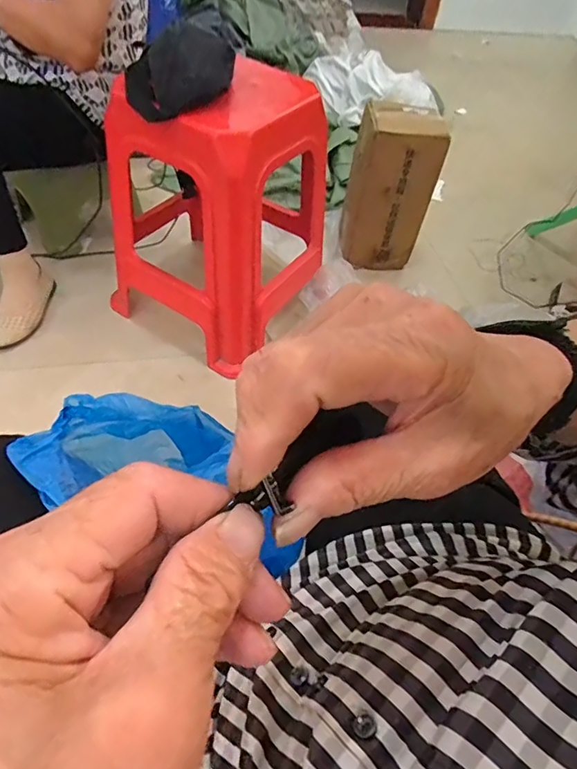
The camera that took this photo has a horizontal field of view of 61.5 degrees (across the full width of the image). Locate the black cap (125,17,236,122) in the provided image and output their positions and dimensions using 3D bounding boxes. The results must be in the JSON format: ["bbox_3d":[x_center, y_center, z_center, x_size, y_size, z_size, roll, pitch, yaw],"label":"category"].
[{"bbox_3d":[-0.168,-0.523,0.793,0.091,0.101,0.195,33,55,19],"label":"black cap"}]

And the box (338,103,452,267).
[{"bbox_3d":[0.249,-0.480,1.213,0.194,0.368,0.136,9,51,1],"label":"box"}]

